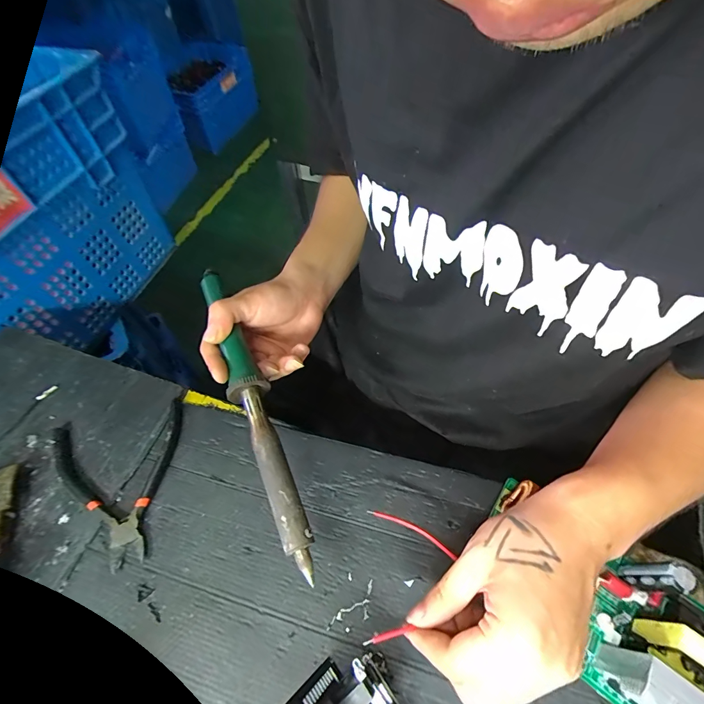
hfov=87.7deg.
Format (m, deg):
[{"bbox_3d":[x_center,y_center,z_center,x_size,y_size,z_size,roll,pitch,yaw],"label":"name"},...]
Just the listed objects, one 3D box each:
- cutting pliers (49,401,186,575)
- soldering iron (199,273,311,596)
[{"bbox_3d":[-0.229,0.124,0.344,0.130,0.012,0.143,-12,56,-4],"label":"cutting pliers"},{"bbox_3d":[-0.079,0.034,0.286,0.025,0.023,0.258,-22,62,-10],"label":"soldering iron"}]

